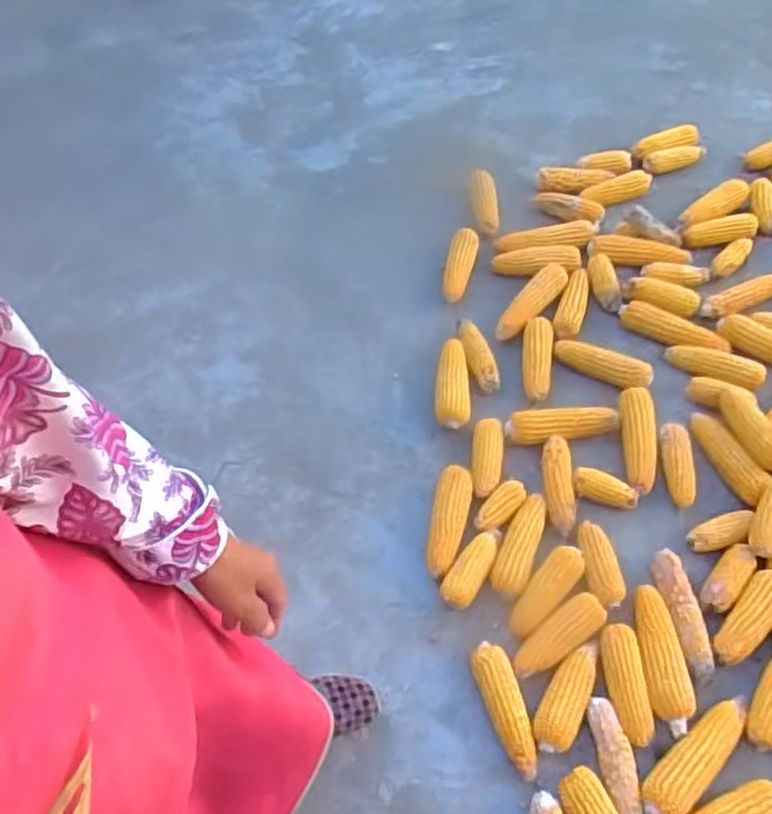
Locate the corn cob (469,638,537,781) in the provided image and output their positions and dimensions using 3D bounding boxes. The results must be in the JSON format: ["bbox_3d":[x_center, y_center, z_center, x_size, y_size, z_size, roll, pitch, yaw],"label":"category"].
[{"bbox_3d":[0.183,0.453,1.062,0.062,0.065,0.194,-17,55,-8],"label":"corn cob"}]

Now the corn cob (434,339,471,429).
[{"bbox_3d":[0.133,-0.044,1.386,0.069,0.065,0.207,3,55,6],"label":"corn cob"}]

